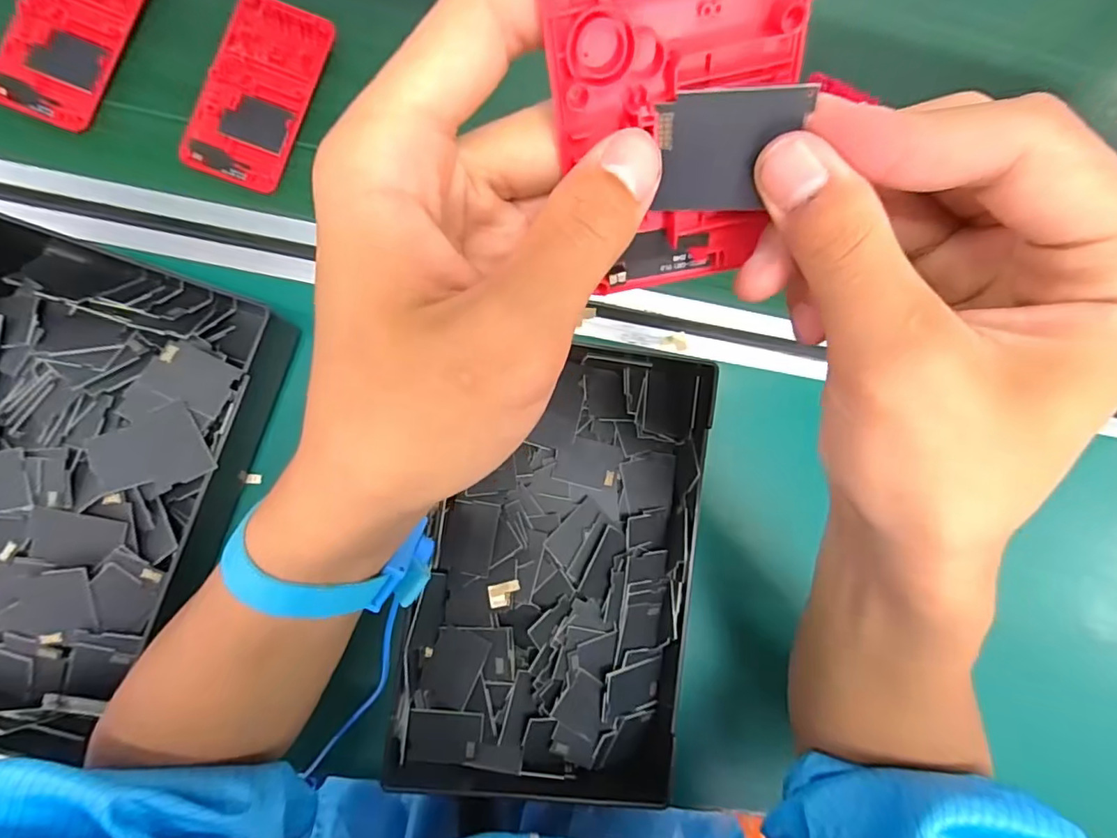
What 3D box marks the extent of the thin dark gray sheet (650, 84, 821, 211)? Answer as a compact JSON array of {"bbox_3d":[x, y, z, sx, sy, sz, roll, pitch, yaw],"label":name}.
[{"bbox_3d":[0.044,-0.069,0.144,0.035,0.030,0.004,3,47,11],"label":"thin dark gray sheet"}]

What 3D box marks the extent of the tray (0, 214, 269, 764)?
[{"bbox_3d":[-0.276,0.033,0.306,0.164,0.055,0.262,19,82,-5],"label":"tray"}]

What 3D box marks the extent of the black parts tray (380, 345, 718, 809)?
[{"bbox_3d":[-0.001,0.089,0.342,0.160,0.049,0.266,10,85,-7],"label":"black parts tray"}]

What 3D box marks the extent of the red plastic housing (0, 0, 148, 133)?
[{"bbox_3d":[-0.307,-0.246,0.347,0.063,0.009,0.123,19,84,-5],"label":"red plastic housing"}]

